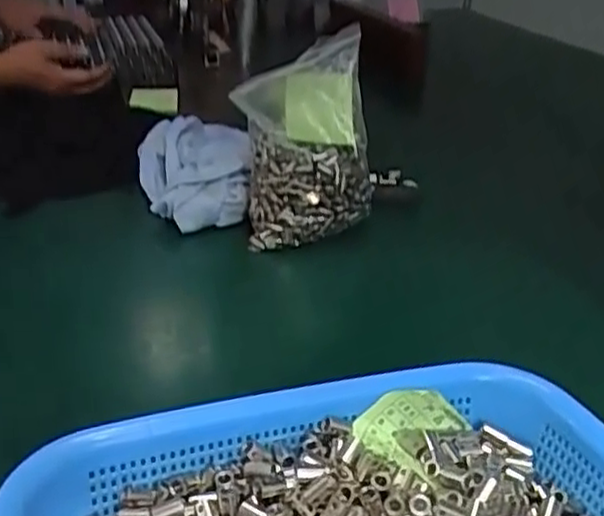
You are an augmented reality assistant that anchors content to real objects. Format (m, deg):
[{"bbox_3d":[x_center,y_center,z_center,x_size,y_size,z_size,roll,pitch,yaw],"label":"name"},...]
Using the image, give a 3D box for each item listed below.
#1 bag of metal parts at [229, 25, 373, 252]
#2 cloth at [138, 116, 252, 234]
[{"bbox_3d":[0.002,-0.109,0.683,0.131,0.172,0.105,-4,28,-13],"label":"bag of metal parts"},{"bbox_3d":[-0.114,-0.100,0.778,0.119,0.059,0.190,-3,28,-12],"label":"cloth"}]

